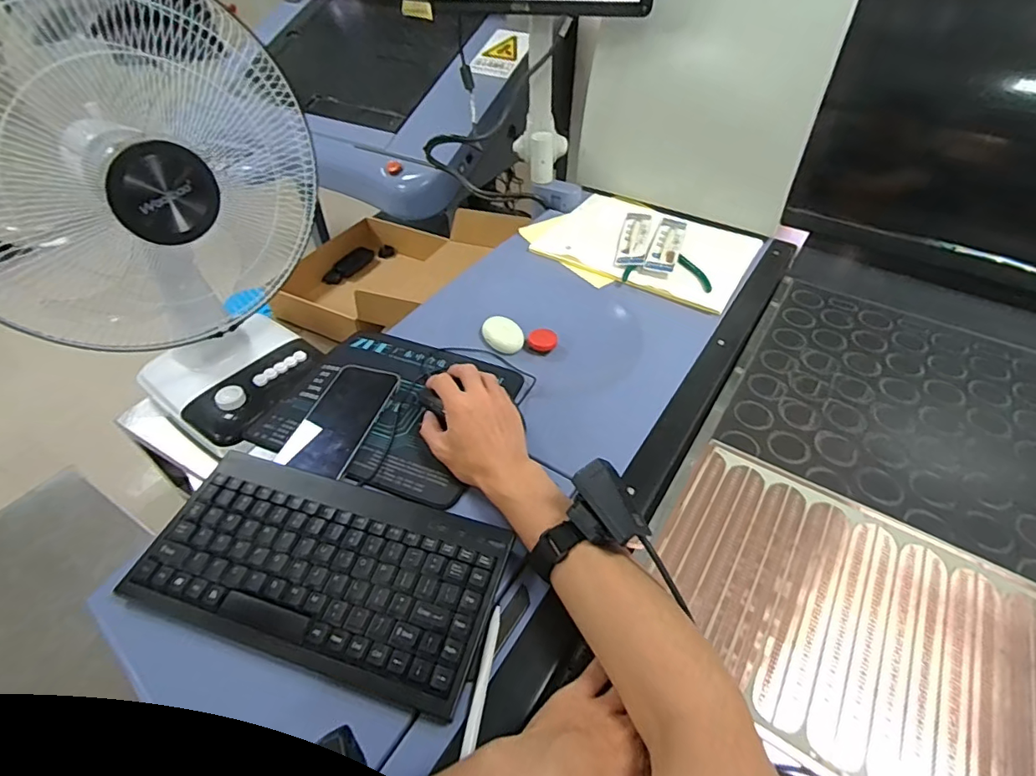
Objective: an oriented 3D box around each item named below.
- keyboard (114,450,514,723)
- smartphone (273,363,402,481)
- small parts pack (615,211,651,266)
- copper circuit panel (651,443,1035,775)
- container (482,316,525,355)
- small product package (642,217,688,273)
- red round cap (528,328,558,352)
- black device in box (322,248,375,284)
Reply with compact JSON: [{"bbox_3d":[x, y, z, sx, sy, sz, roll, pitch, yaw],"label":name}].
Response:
[{"bbox_3d":[-0.162,0.150,0.428,0.286,0.028,0.142,13,46,11],"label":"keyboard"},{"bbox_3d":[-0.190,0.031,0.554,0.077,0.013,0.146,12,46,10],"label":"smartphone"},{"bbox_3d":[0.190,-0.246,0.826,0.043,0.014,0.174,11,46,9],"label":"small parts pack"},{"bbox_3d":[0.346,0.222,0.385,0.481,0.008,0.243,27,50,23],"label":"copper circuit panel"},{"bbox_3d":[-0.020,-0.073,0.698,0.049,0.015,0.063,-25,51,-24],"label":"container"},{"bbox_3d":[0.238,-0.232,0.813,0.044,0.017,0.174,16,47,14],"label":"small product package"},{"bbox_3d":[0.034,-0.065,0.694,0.038,0.010,0.038,1,45,-1],"label":"red round cap"},{"bbox_3d":[-0.424,-0.309,1.294,0.043,0.032,0.153,21,49,18],"label":"black device in box"}]

